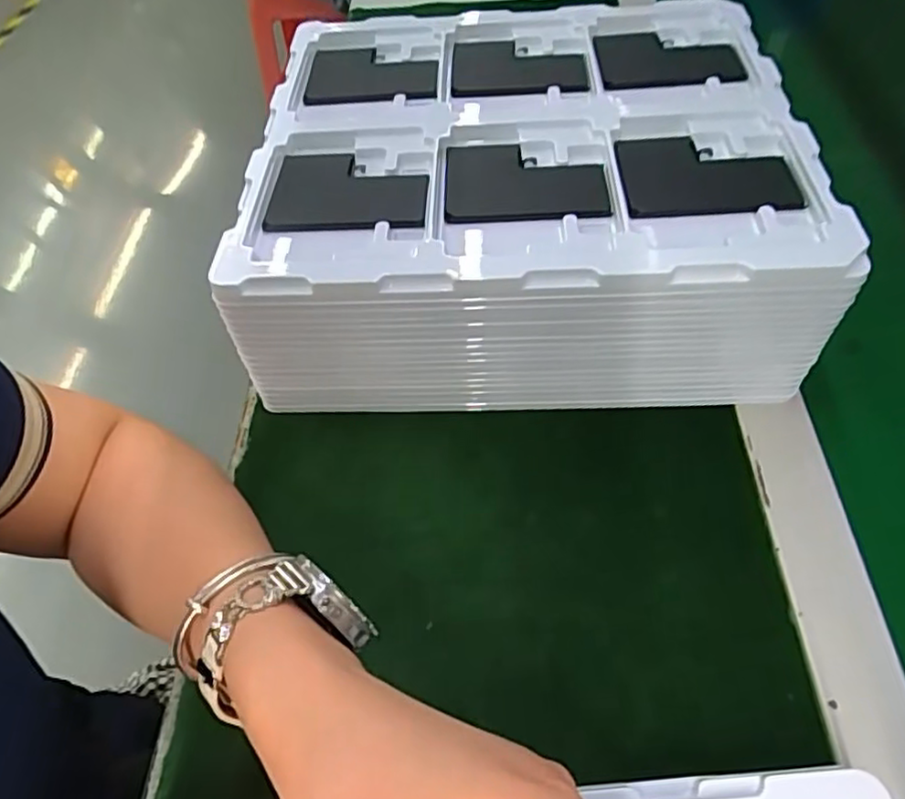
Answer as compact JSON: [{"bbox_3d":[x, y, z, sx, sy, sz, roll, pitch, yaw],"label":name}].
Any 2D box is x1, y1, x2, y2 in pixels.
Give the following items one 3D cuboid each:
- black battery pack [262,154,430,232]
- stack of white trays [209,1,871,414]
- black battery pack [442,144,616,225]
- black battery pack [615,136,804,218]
[{"bbox_3d":[-0.059,-0.120,0.370,0.088,0.005,0.070,-1,54,4],"label":"black battery pack"},{"bbox_3d":[0.045,-0.136,0.429,0.310,0.109,0.276,0,54,5],"label":"stack of white trays"},{"bbox_3d":[0.041,-0.123,0.368,0.089,0.012,0.070,-1,54,5],"label":"black battery pack"},{"bbox_3d":[0.140,-0.127,0.359,0.089,0.006,0.072,0,54,5],"label":"black battery pack"}]

